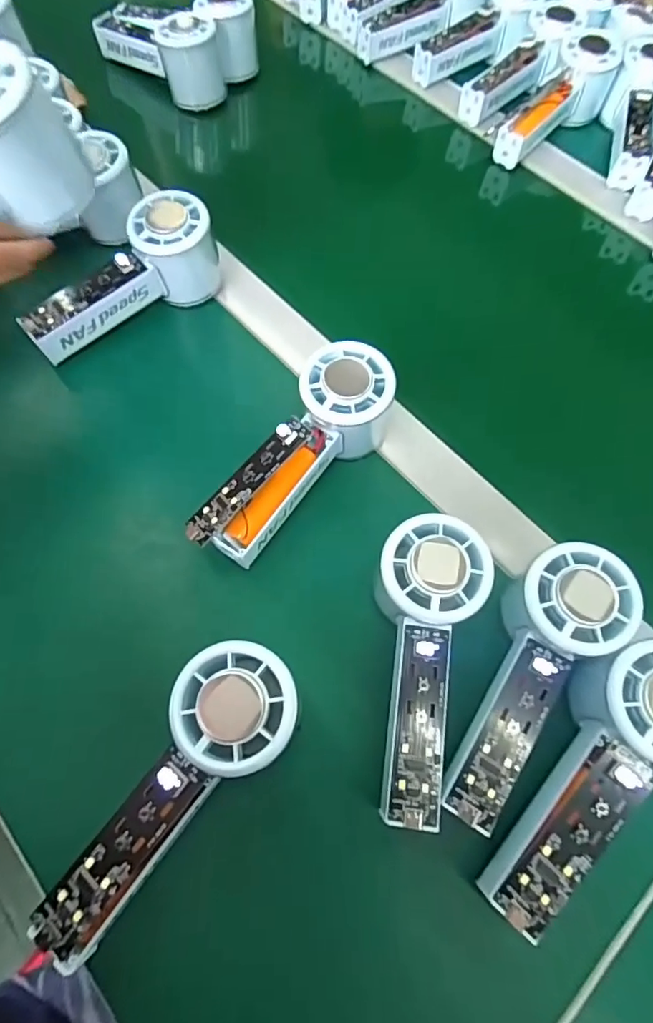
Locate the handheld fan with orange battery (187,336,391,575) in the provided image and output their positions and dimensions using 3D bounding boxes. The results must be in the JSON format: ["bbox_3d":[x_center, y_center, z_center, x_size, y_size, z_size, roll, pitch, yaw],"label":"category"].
[{"bbox_3d":[-0.016,-0.032,0.327,0.054,0.058,0.149,33,68,11],"label":"handheld fan with orange battery"}]

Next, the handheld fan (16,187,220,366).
[{"bbox_3d":[-0.149,-0.170,0.382,0.144,0.059,0.046,-33,71,-16],"label":"handheld fan"}]

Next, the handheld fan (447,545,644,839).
[{"bbox_3d":[0.107,0.088,0.284,0.053,0.053,0.147,29,81,10],"label":"handheld fan"}]

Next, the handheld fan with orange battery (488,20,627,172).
[{"bbox_3d":[0.223,-0.401,0.526,0.164,0.059,0.055,-43,74,-5],"label":"handheld fan with orange battery"}]

